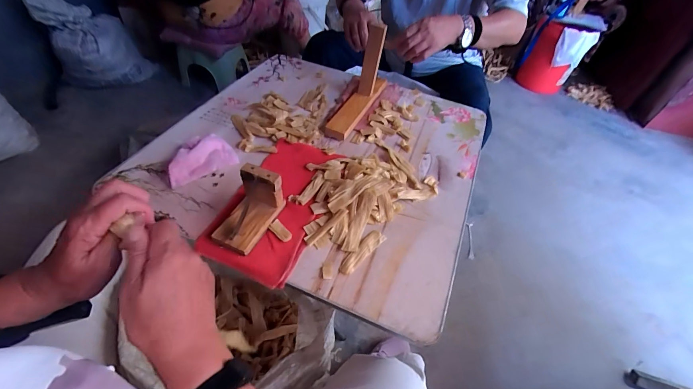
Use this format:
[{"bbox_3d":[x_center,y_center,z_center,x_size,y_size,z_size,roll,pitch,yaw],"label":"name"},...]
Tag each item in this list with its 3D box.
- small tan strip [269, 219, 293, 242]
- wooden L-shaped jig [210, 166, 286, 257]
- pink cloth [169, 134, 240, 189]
[{"bbox_3d":[-0.102,0.057,0.489,0.041,0.007,0.019,36,55,23],"label":"small tan strip"},{"bbox_3d":[-0.150,0.020,0.465,0.061,0.075,0.105,23,51,13],"label":"wooden L-shaped jig"},{"bbox_3d":[-0.274,-0.075,0.573,0.120,0.028,0.094,-28,58,-27],"label":"pink cloth"}]

